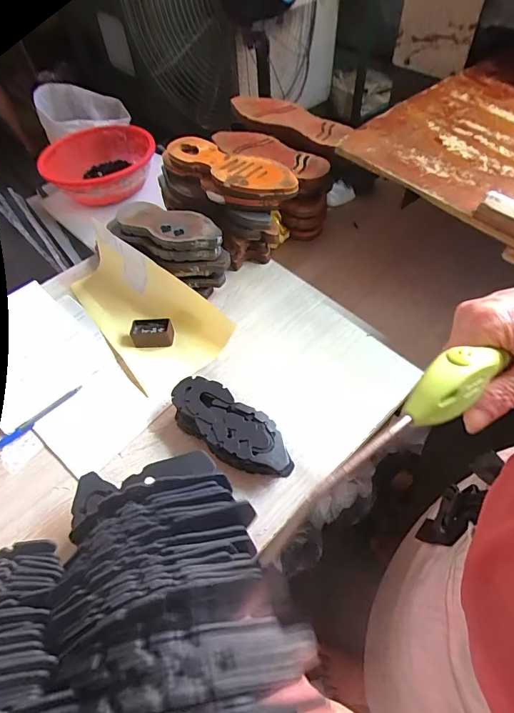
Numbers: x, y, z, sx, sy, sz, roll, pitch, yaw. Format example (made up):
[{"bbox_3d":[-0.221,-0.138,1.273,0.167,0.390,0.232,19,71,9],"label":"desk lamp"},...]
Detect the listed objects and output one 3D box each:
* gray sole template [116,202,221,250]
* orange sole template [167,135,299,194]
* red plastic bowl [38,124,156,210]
[{"bbox_3d":[-0.152,-0.226,0.691,0.203,0.018,0.077,20,65,19],"label":"gray sole template"},{"bbox_3d":[-0.051,-0.358,0.747,0.292,0.019,0.091,37,65,26],"label":"orange sole template"},{"bbox_3d":[-0.611,-0.730,1.563,0.392,0.184,0.464,-9,54,-1],"label":"red plastic bowl"}]

